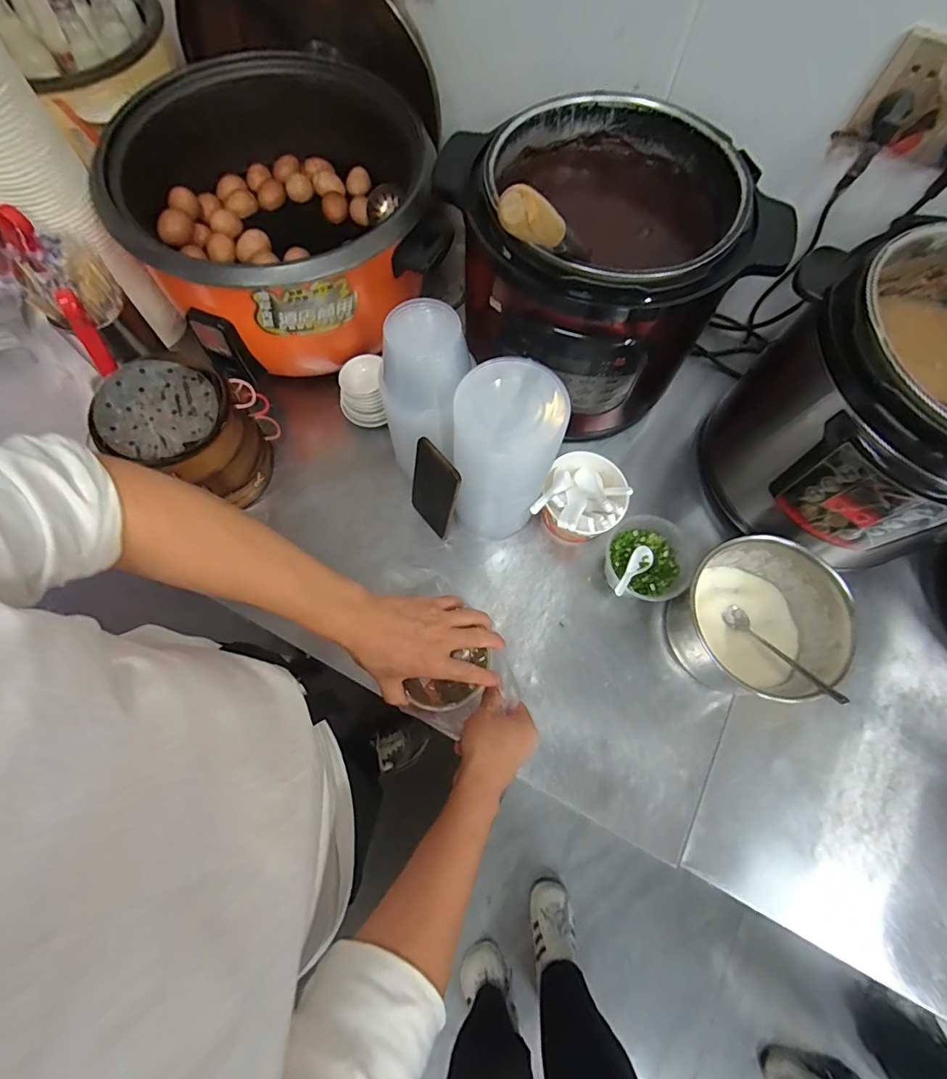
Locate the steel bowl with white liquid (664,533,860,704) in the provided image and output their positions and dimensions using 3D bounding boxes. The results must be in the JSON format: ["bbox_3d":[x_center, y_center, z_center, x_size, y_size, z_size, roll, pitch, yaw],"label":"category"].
[{"bbox_3d":[0.361,0.105,0.622,0.171,0.128,0.168,1,70,-1],"label":"steel bowl with white liquid"}]

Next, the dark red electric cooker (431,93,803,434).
[{"bbox_3d":[0.150,-0.358,0.659,0.330,0.254,0.333,-29,73,-11],"label":"dark red electric cooker"}]

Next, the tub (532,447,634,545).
[{"bbox_3d":[0.150,-0.052,0.682,0.114,0.110,0.138,22,71,6],"label":"tub"}]

